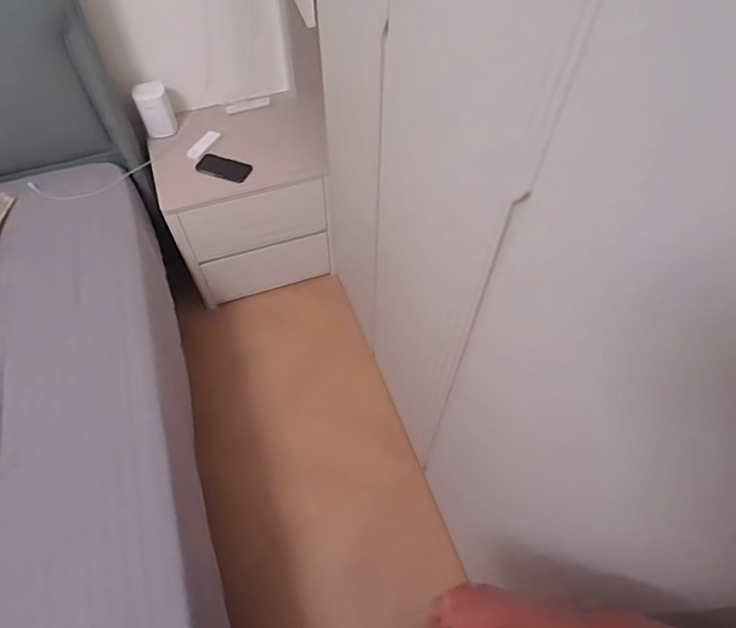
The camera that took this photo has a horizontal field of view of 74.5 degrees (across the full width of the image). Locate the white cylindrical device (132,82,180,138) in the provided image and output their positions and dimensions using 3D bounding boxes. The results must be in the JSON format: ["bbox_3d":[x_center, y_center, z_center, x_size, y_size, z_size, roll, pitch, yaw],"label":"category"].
[{"bbox_3d":[-0.682,-0.656,1.554,0.099,0.138,0.091,0,56,-1],"label":"white cylindrical device"}]

